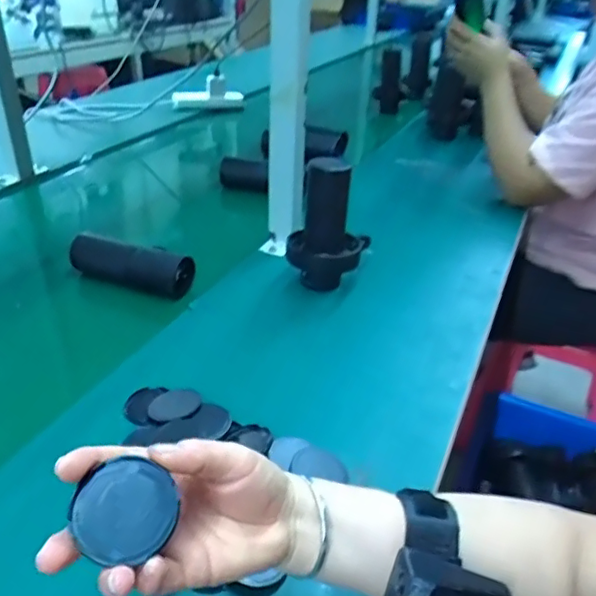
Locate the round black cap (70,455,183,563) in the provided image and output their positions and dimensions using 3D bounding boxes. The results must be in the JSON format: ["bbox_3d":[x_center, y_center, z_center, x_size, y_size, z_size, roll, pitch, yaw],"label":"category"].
[{"bbox_3d":[-0.083,0.102,0.276,0.047,0.004,0.045,2,63,-5],"label":"round black cap"}]

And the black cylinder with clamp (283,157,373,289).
[{"bbox_3d":[0.039,-0.085,0.715,0.103,0.161,0.098,5,33,2],"label":"black cylinder with clamp"}]

